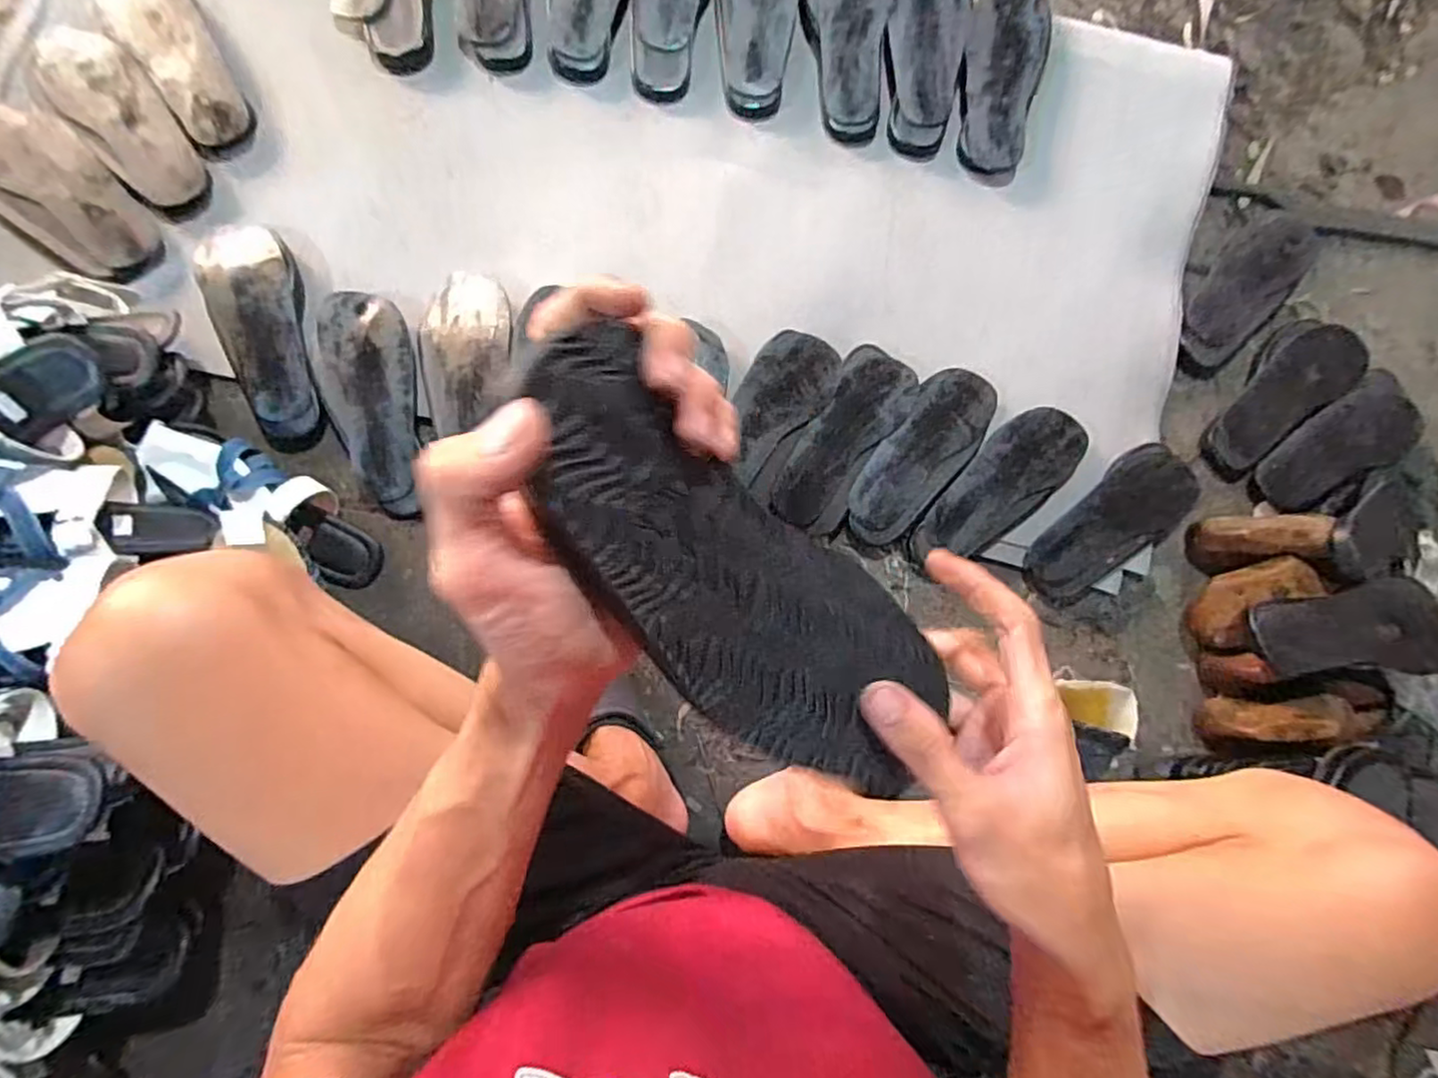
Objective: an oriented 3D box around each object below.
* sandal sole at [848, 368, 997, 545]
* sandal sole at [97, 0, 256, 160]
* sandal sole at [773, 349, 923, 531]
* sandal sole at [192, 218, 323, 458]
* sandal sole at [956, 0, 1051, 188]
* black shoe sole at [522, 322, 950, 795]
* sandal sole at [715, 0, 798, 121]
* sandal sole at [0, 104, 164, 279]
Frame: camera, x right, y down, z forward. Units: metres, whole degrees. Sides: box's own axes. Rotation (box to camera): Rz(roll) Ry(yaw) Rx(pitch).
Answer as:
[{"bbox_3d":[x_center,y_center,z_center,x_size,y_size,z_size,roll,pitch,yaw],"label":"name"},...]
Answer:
[{"bbox_3d":[0.240,-0.098,0.748,0.095,0.019,0.237,37,80,0],"label":"sandal sole"},{"bbox_3d":[-0.623,-0.559,0.738,0.087,0.020,0.260,-33,87,-9],"label":"sandal sole"},{"bbox_3d":[0.145,-0.117,0.730,0.087,0.016,0.233,31,80,-1],"label":"sandal sole"},{"bbox_3d":[-0.490,-0.224,0.692,0.094,0.034,0.260,-20,85,-8],"label":"sandal sole"},{"bbox_3d":[0.360,-0.587,0.814,0.095,0.022,0.254,8,90,1],"label":"sandal sole"},{"bbox_3d":[0.012,0.021,0.263,0.235,0.031,0.095,44,78,-31],"label":"black shoe sole"},{"bbox_3d":[0.047,-0.665,0.805,0.102,0.042,0.273,5,82,-6],"label":"sandal sole"},{"bbox_3d":[-0.722,-0.379,0.691,0.246,0.041,0.115,40,80,0],"label":"sandal sole"}]

